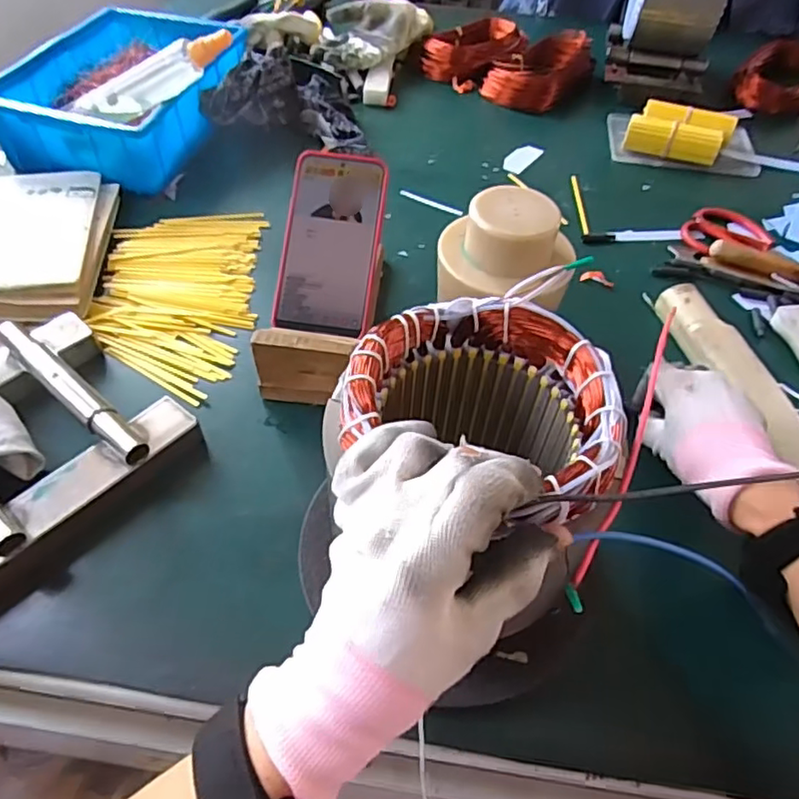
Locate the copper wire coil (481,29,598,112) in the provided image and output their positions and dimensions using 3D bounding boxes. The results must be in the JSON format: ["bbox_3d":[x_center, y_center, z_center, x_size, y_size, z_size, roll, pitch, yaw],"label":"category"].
[{"bbox_3d":[0.206,-0.477,0.885,0.108,0.072,0.151,31,56,21],"label":"copper wire coil"}]

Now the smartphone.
[{"bbox_3d":[-0.059,-0.137,0.537,0.082,0.013,0.159,9,87,-1],"label":"smartphone"}]

